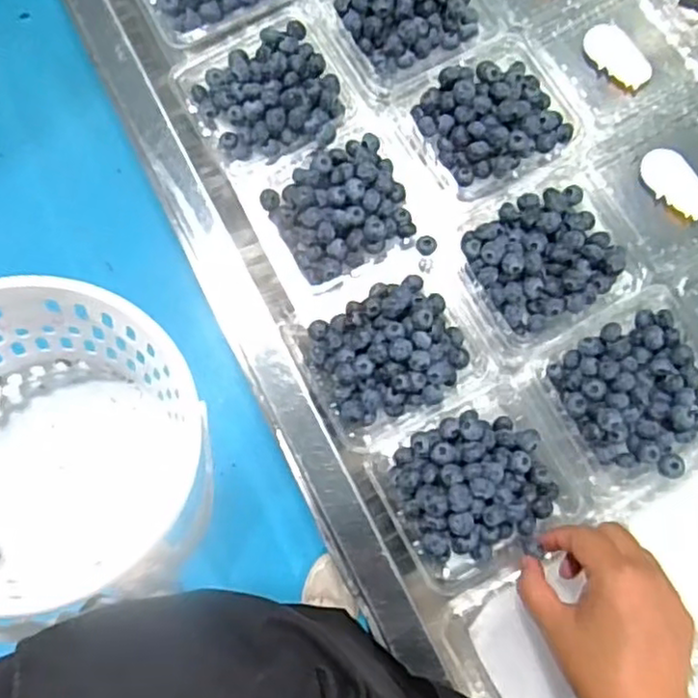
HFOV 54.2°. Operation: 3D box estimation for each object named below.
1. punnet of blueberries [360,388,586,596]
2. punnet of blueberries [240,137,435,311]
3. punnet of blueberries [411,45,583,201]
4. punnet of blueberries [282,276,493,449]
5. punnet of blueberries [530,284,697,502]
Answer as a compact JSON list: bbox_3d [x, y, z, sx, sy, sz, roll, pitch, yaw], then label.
[{"bbox_3d":[0.096,0.099,0.478,0.132,0.046,0.114,-27,80,-5],"label":"punnet of blueberries"},{"bbox_3d":[-0.009,-0.101,0.523,0.122,0.046,0.121,-21,80,-4],"label":"punnet of blueberries"},{"bbox_3d":[0.116,-0.183,0.527,0.116,0.039,0.099,-30,80,-5],"label":"punnet of blueberries"},{"bbox_3d":[0.031,0.001,0.491,0.127,0.039,0.105,-27,80,-5],"label":"punnet of blueberries"},{"bbox_3d":[0.210,0.031,0.485,0.133,0.037,0.119,-30,80,-5],"label":"punnet of blueberries"}]

